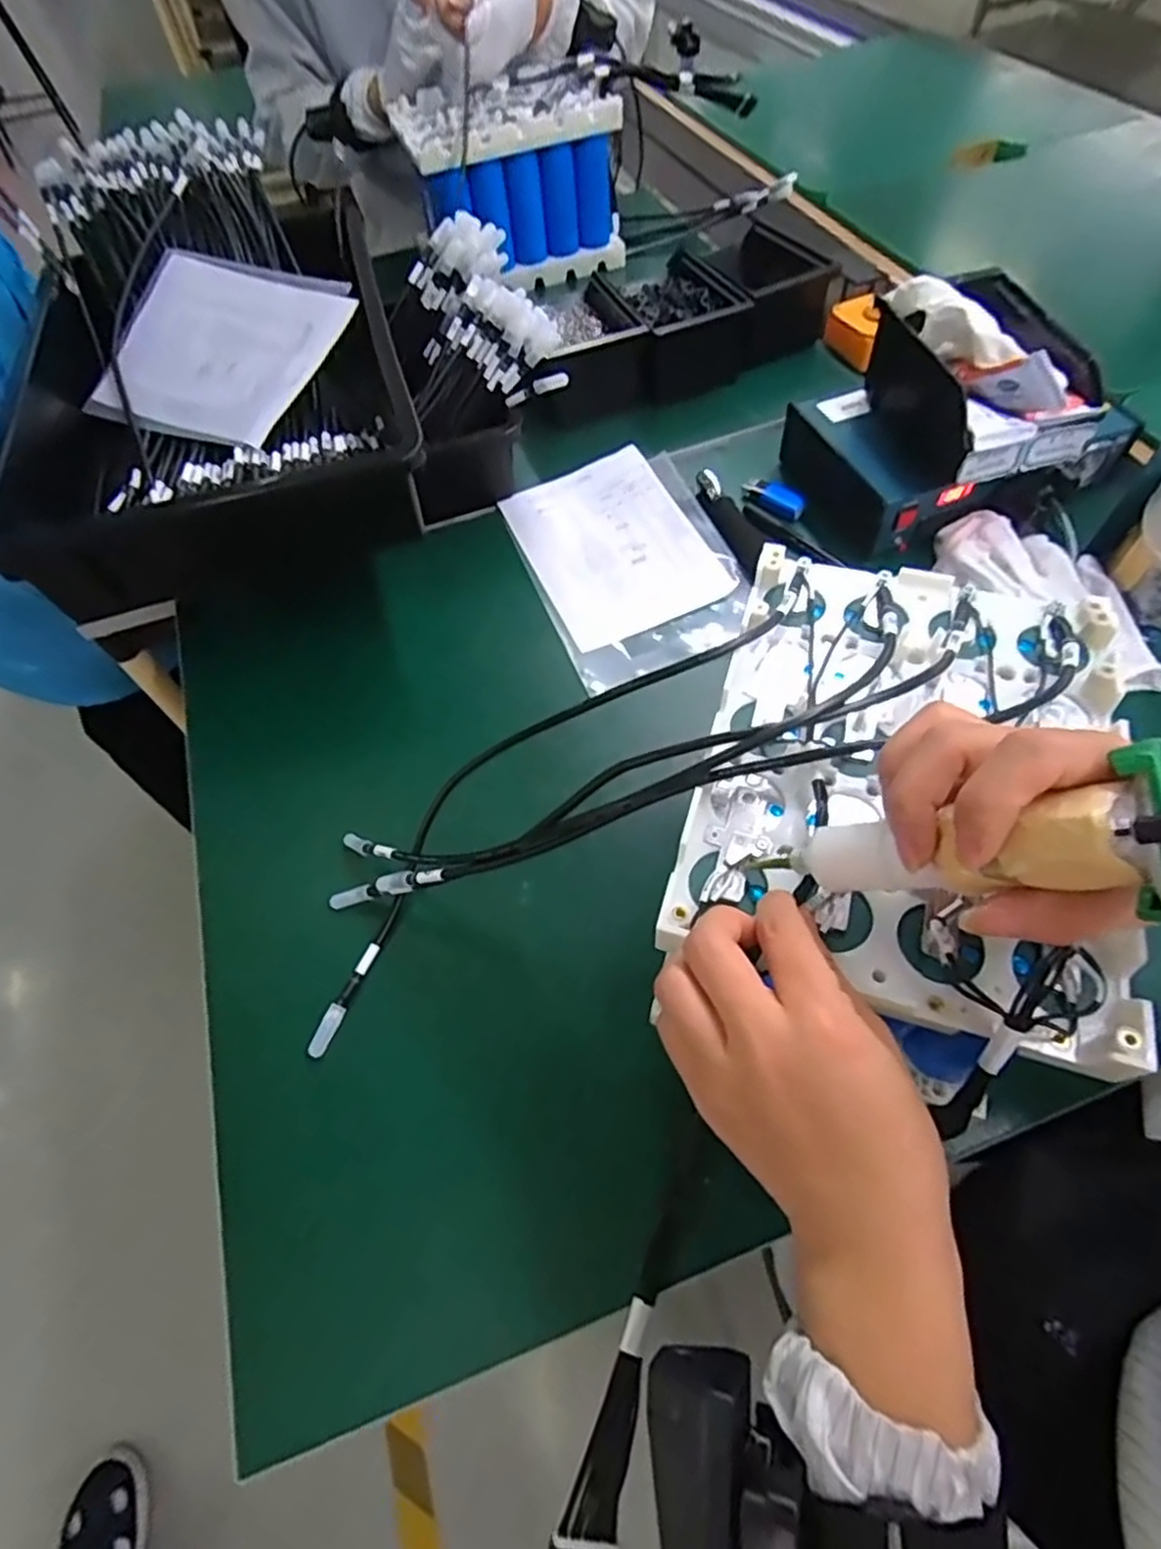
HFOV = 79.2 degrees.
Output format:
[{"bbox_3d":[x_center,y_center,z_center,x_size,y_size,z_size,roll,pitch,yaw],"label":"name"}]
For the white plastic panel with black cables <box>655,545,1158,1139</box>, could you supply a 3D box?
[{"bbox_3d":[0.147,-0.003,0.314,0.170,0.029,0.254,14,60,12],"label":"white plastic panel with black cables"}]

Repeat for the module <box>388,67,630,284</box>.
[{"bbox_3d":[-0.079,-0.735,0.878,0.247,0.161,0.175,-12,58,-3],"label":"module"}]

